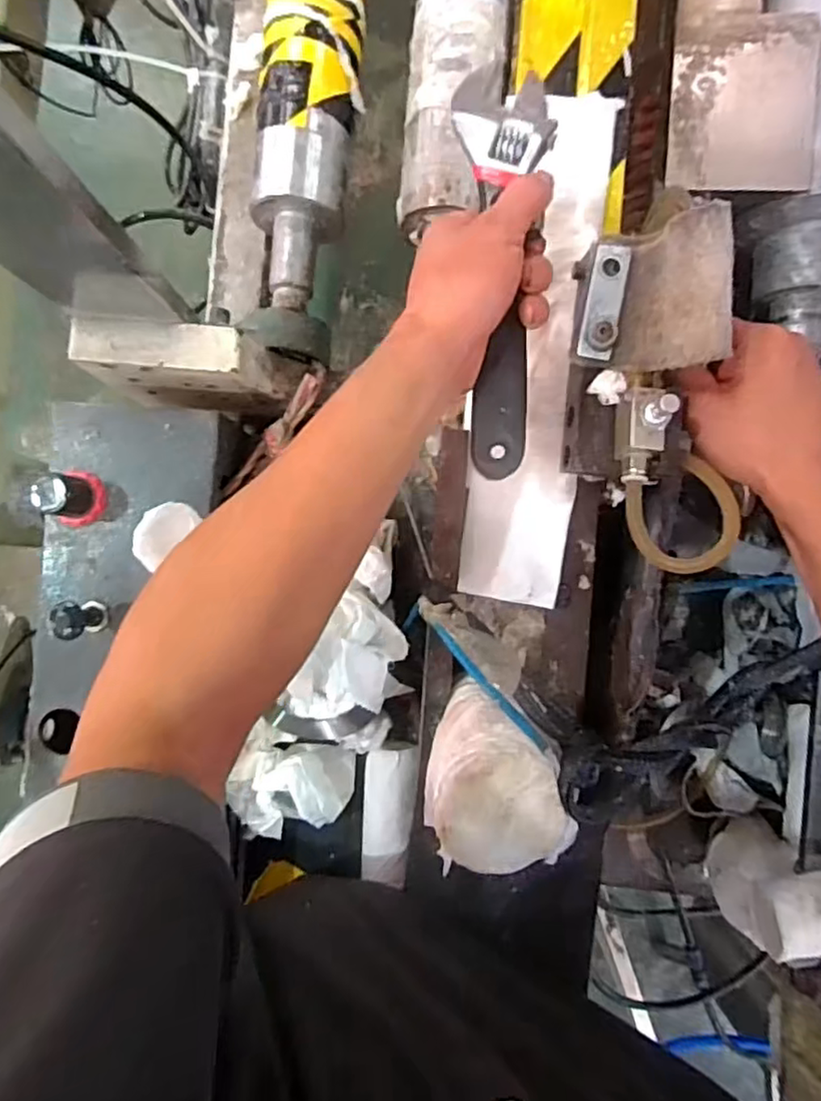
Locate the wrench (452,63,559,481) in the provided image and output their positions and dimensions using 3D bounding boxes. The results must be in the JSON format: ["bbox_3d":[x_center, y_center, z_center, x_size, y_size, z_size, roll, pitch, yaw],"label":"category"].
[{"bbox_3d":[0.053,-0.160,0.364,0.053,0.010,0.236,0,84,5],"label":"wrench"}]

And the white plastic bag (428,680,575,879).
[{"bbox_3d":[0.053,0.144,0.407,0.088,0.082,0.112,-8,89,1],"label":"white plastic bag"}]

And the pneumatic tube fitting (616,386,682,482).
[{"bbox_3d":[0.130,-0.065,0.357,0.024,0.051,0.050,-3,89,0],"label":"pneumatic tube fitting"}]

